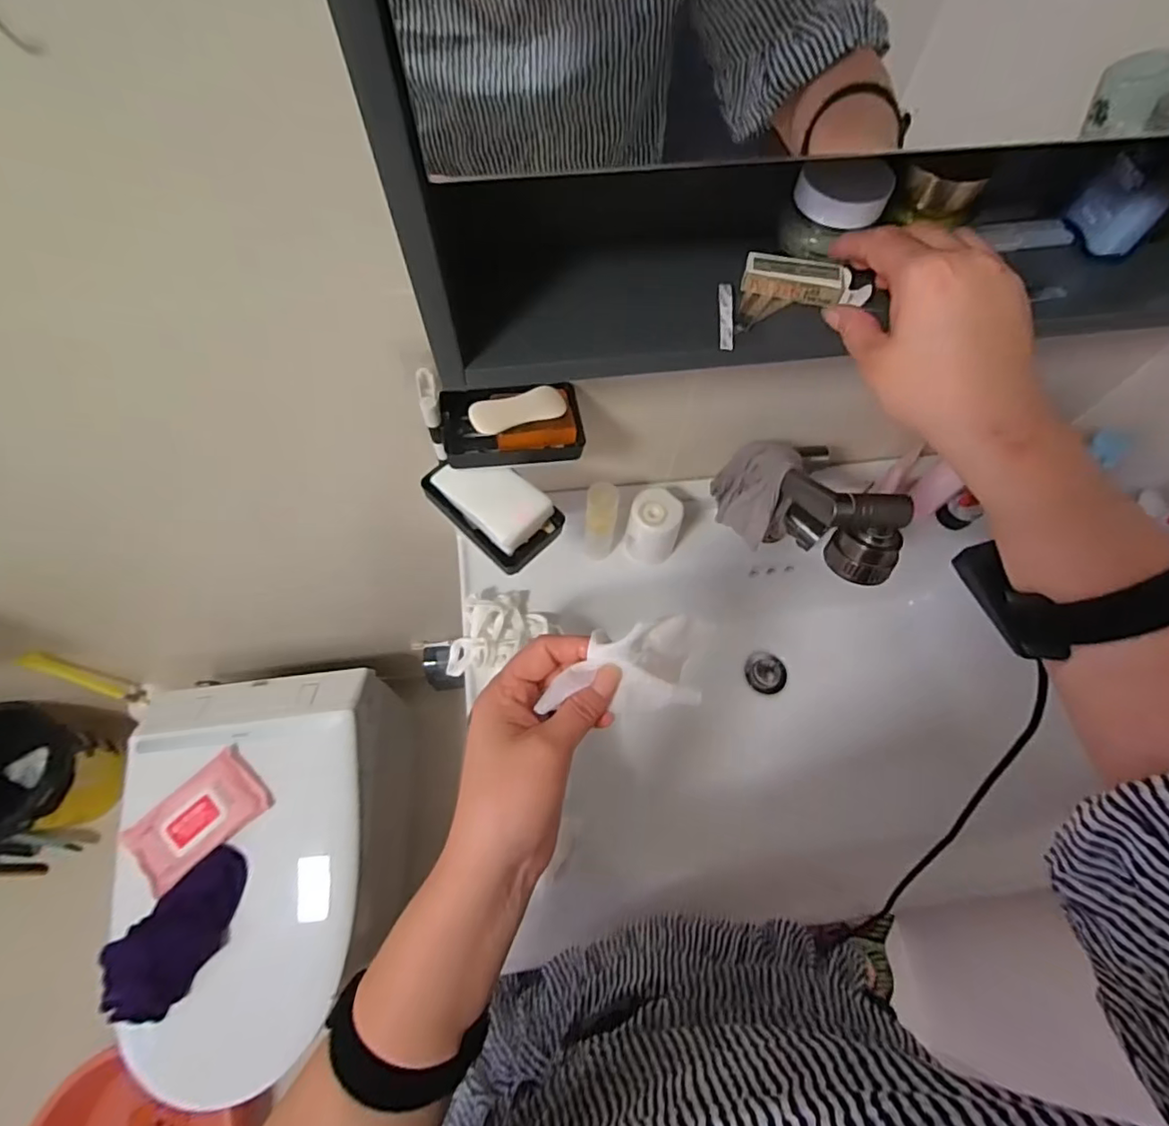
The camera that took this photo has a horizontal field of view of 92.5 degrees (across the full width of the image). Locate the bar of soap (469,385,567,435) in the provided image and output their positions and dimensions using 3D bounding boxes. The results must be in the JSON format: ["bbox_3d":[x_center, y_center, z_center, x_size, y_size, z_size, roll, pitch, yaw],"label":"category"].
[{"bbox_3d":[-0.059,-0.136,0.498,0.084,0.013,0.030,-20,67,-10],"label":"bar of soap"}]

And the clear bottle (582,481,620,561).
[{"bbox_3d":[0.019,-0.044,0.650,0.035,0.131,0.029,8,65,3],"label":"clear bottle"}]

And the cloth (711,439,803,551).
[{"bbox_3d":[0.175,-0.073,0.582,0.048,0.139,0.105,4,65,1],"label":"cloth"}]

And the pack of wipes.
[{"bbox_3d":[-0.616,0.408,0.892,0.115,0.038,0.198,42,71,17],"label":"pack of wipes"}]

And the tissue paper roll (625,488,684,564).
[{"bbox_3d":[0.085,-0.042,0.682,0.060,0.100,0.046,17,66,7],"label":"tissue paper roll"}]

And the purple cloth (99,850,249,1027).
[{"bbox_3d":[-0.609,0.567,0.855,0.230,0.018,0.127,-44,104,-25],"label":"purple cloth"}]

